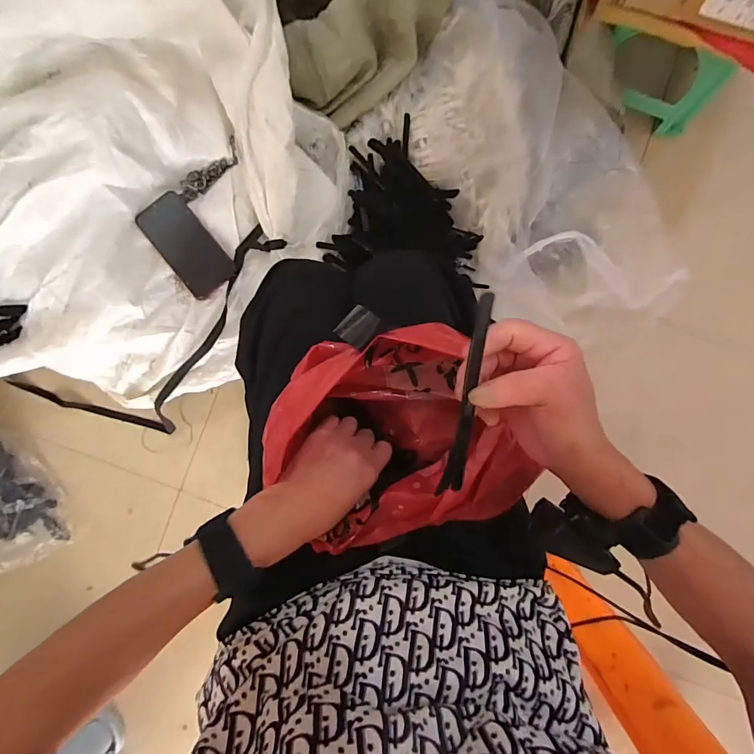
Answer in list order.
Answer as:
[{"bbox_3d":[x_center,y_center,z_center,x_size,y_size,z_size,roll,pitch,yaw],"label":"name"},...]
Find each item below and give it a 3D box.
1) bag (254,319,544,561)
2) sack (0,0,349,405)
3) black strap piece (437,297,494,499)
[{"bbox_3d":[0.018,0.052,0.353,0.205,0.111,0.173,-12,88,1],"label":"bag"},{"bbox_3d":[-0.397,-0.262,0.602,0.689,0.256,0.590,-6,88,1],"label":"sack"},{"bbox_3d":[0.057,0.018,0.267,0.016,0.007,0.144,5,116,2],"label":"black strap piece"}]

